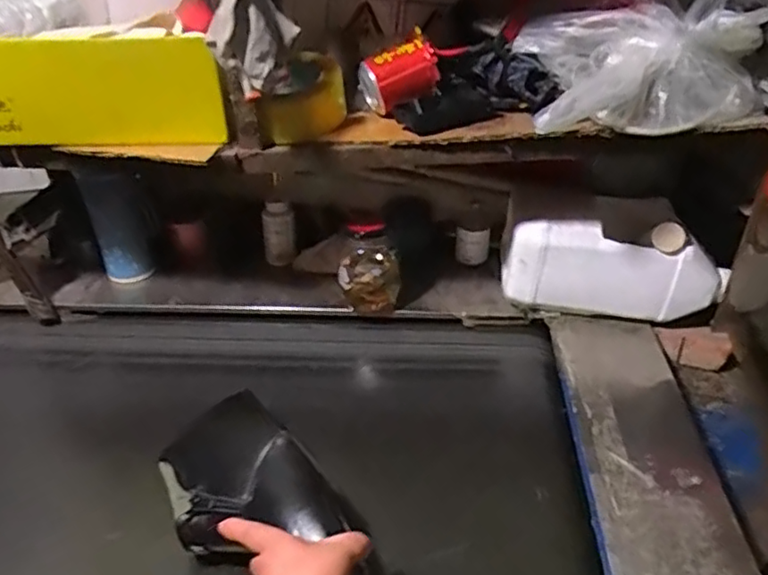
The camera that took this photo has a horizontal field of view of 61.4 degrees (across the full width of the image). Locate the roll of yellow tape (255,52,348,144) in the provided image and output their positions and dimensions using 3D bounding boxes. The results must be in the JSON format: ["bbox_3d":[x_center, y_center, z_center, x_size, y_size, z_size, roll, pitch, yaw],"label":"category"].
[{"bbox_3d":[-0.093,-0.215,0.747,0.095,0.069,0.109,-5,36,-2],"label":"roll of yellow tape"}]

